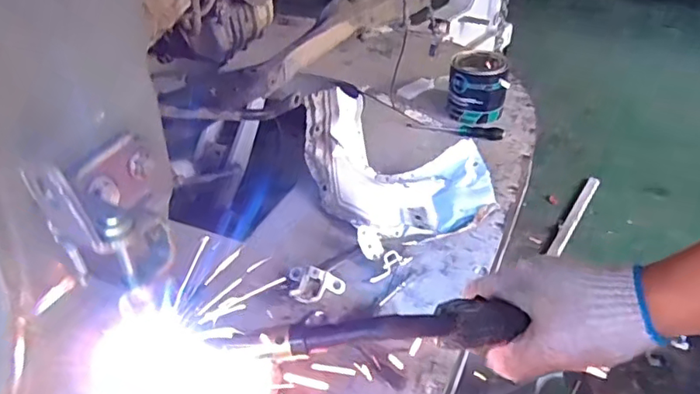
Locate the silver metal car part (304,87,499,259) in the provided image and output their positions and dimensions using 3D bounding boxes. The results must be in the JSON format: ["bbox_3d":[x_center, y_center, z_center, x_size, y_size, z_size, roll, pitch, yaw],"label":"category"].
[{"bbox_3d":[0.085,-0.088,1.297,0.341,0.123,0.505,-13,38,-14],"label":"silver metal car part"}]

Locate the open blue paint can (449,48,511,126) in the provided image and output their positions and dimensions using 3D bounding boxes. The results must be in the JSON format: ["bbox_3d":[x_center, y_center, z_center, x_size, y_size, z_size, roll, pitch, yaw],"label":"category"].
[{"bbox_3d":[0.353,-0.303,1.563,0.154,0.144,0.162,2,37,6],"label":"open blue paint can"}]

